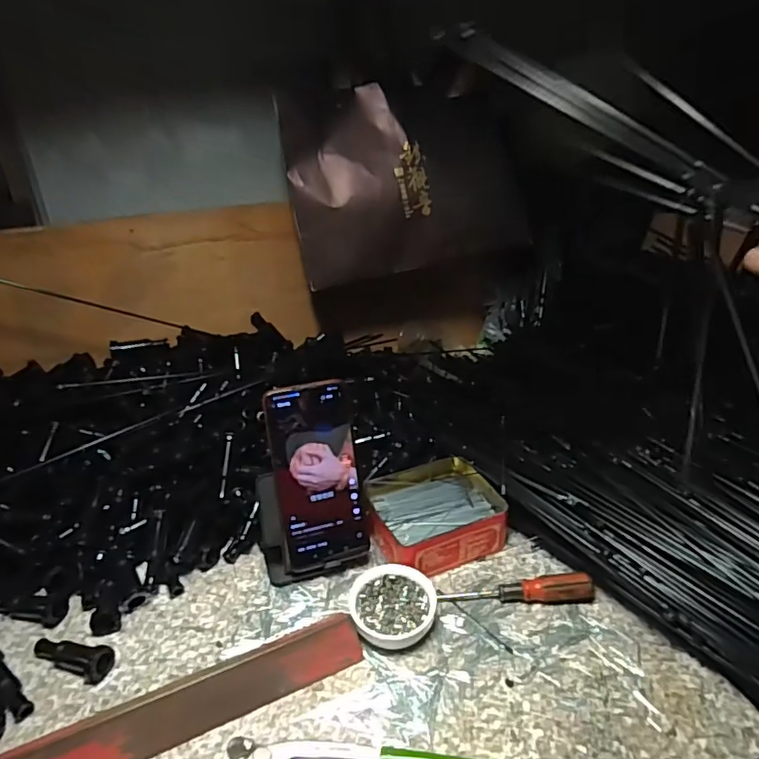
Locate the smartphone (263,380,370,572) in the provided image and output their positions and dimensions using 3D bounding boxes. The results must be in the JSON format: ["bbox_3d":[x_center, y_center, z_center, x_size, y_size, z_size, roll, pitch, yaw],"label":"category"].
[{"bbox_3d":[-0.056,0.087,0.513,0.076,0.164,0.008,-9,7,-14],"label":"smartphone"}]

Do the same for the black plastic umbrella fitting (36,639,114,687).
[{"bbox_3d":[-0.245,0.218,0.452,0.065,0.026,0.022,11,32,20],"label":"black plastic umbrella fitting"}]

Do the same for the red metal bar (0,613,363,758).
[{"bbox_3d":[-0.142,0.232,0.420,0.257,0.024,0.054,-15,33,-22],"label":"red metal bar"}]

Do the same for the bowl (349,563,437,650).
[{"bbox_3d":[0.012,0.192,0.480,0.071,0.021,0.066,-1,30,0],"label":"bowl"}]

